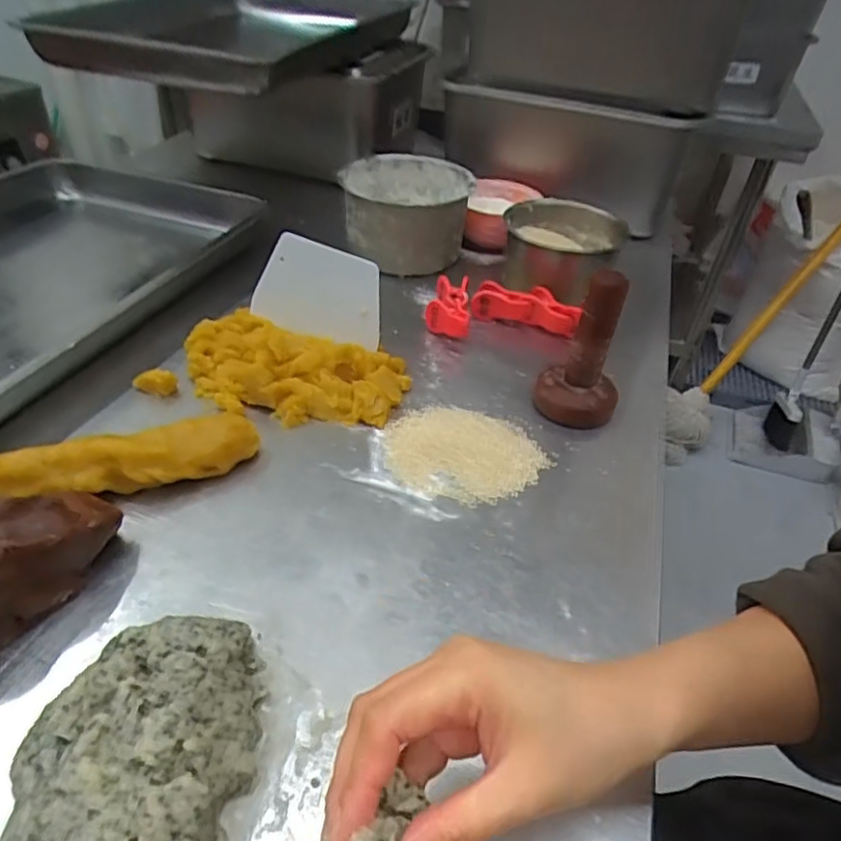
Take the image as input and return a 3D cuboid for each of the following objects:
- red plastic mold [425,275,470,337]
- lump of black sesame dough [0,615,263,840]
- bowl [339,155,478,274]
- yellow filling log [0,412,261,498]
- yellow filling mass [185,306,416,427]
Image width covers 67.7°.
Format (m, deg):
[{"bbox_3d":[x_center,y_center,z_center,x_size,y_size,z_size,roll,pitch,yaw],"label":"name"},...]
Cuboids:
[{"bbox_3d":[0.026,-0.110,0.627,0.043,0.034,0.093,4,41,0],"label":"red plastic mold"},{"bbox_3d":[-0.137,0.160,0.301,0.105,0.040,0.152,9,41,6],"label":"lump of black sesame dough"},{"bbox_3d":[-0.016,-0.245,0.733,0.142,0.086,0.144,2,41,-2],"label":"bowl"},{"bbox_3d":[-0.209,0.031,0.441,0.187,0.041,0.043,-12,43,-17],"label":"yellow filling log"},{"bbox_3d":[-0.111,-0.049,0.539,0.198,0.039,0.116,9,41,6],"label":"yellow filling mass"}]

